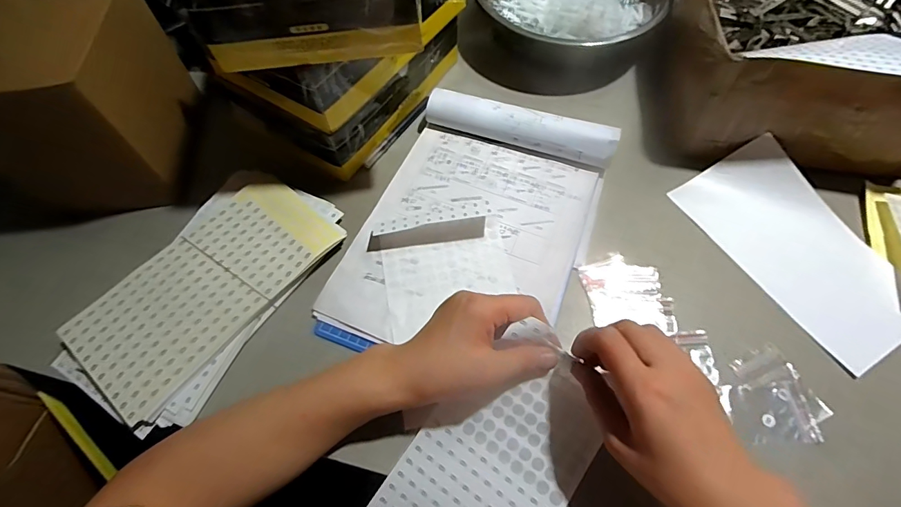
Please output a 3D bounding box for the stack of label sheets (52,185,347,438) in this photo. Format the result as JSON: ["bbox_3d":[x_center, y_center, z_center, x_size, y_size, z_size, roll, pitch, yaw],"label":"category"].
[{"bbox_3d":[-0.228,0.030,0.409,0.137,0.027,0.253,27,66,16],"label":"stack of label sheets"}]

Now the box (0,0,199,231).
[{"bbox_3d":[-0.363,-0.165,0.432,0.129,0.180,0.164,-9,61,-3],"label":"box"}]

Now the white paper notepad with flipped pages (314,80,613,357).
[{"bbox_3d":[0.024,-0.028,0.435,0.219,0.034,0.298,19,67,10],"label":"white paper notepad with flipped pages"}]

